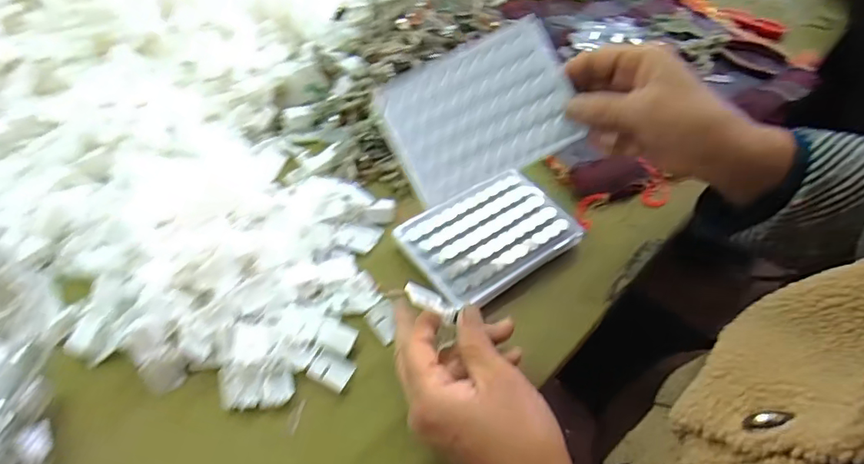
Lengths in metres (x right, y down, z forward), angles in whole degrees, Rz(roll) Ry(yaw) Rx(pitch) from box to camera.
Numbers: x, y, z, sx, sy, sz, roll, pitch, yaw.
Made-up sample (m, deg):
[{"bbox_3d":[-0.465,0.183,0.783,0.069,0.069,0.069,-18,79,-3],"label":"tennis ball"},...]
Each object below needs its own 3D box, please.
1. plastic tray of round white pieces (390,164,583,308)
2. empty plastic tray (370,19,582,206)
[{"bbox_3d":[0.046,0.000,0.443,0.128,0.016,0.098,-30,58,-22],"label":"plastic tray of round white pieces"},{"bbox_3d":[0.035,-0.086,0.380,0.132,0.009,0.093,-26,90,-3],"label":"empty plastic tray"}]

